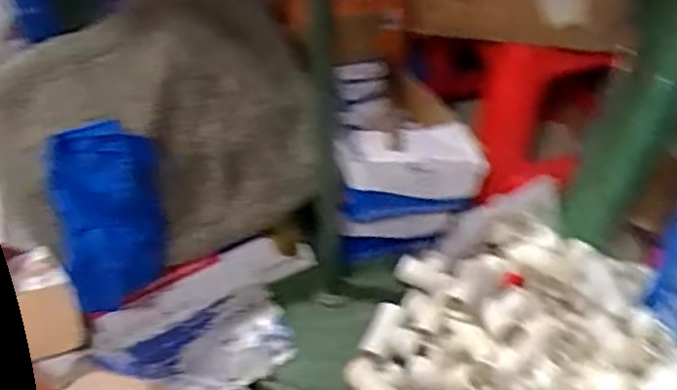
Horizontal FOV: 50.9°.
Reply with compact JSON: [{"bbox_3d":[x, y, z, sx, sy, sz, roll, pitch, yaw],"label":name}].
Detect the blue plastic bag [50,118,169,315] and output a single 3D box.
[{"bbox_3d":[-0.350,0.037,1.106,0.157,0.256,0.151,-10,45,-9],"label":"blue plastic bag"}]

